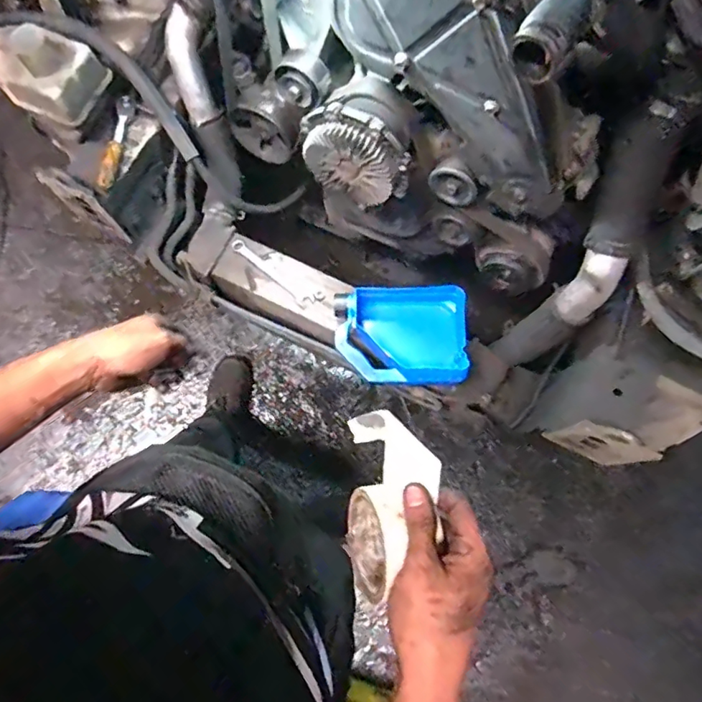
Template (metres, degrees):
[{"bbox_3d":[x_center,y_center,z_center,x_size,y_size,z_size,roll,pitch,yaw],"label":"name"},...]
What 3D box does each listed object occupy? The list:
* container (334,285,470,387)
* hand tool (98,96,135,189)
[{"bbox_3d":[0.086,-0.028,0.923,0.219,0.067,0.175,1,78,0],"label":"container"},{"bbox_3d":[-0.410,-0.365,0.922,0.025,0.028,0.177,8,78,1],"label":"hand tool"}]

